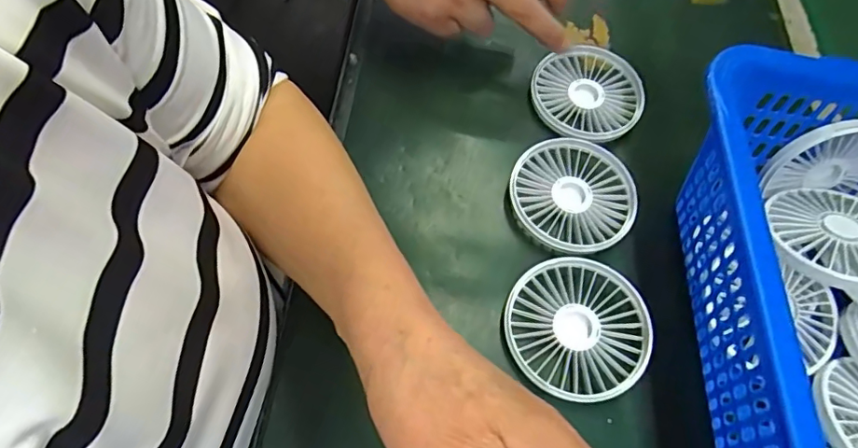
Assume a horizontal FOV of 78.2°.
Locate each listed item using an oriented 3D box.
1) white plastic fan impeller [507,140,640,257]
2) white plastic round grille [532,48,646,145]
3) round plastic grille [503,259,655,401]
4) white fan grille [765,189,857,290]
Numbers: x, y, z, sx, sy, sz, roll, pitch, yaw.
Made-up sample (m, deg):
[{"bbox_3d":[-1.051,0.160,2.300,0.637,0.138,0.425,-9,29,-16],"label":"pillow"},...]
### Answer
[{"bbox_3d":[0.103,-0.021,0.377,0.087,0.013,0.085,4,62,-7],"label":"white plastic fan impeller"},{"bbox_3d":[0.127,-0.104,0.421,0.085,0.018,0.082,4,62,-7],"label":"white plastic round grille"},{"bbox_3d":[0.093,0.063,0.330,0.086,0.011,0.083,4,62,-7],"label":"round plastic grille"},{"bbox_3d":[0.264,0.006,0.341,0.081,0.015,0.083,-6,40,5],"label":"white fan grille"}]

